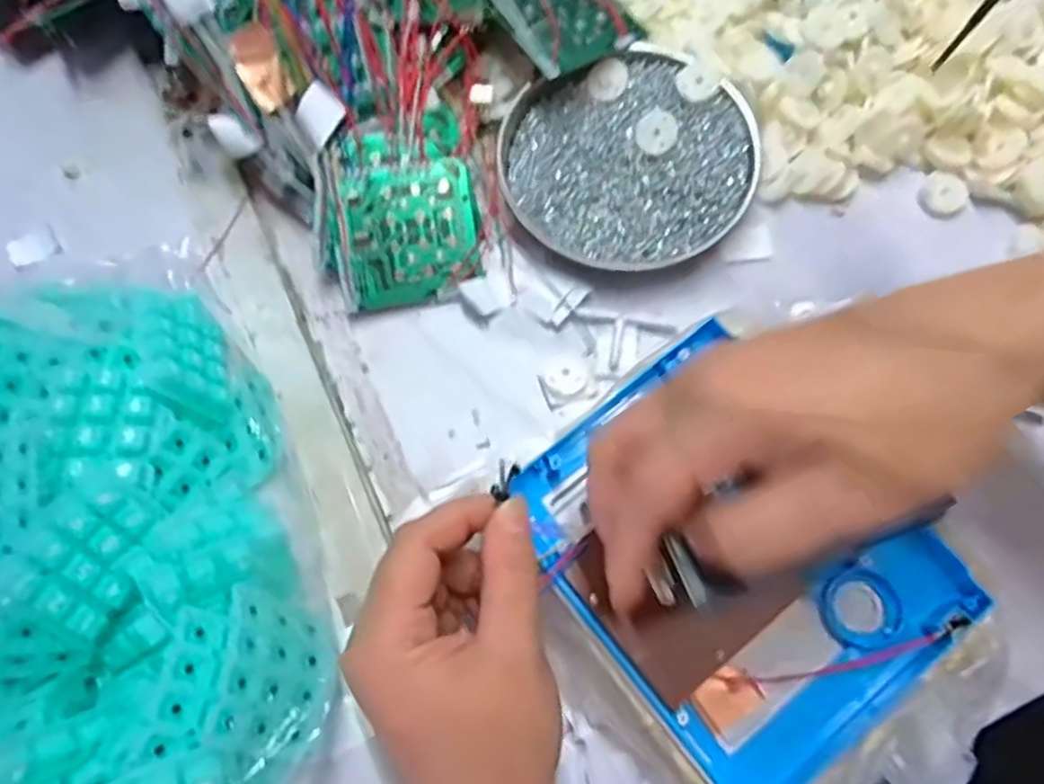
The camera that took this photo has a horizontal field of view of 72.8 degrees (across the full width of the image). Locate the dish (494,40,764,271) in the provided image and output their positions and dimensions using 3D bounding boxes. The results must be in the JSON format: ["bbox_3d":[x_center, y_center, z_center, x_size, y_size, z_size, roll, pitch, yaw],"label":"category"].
[{"bbox_3d":[0.058,-0.126,0.388,0.131,0.024,0.121,-1,73,3],"label":"dish"}]

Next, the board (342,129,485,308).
[{"bbox_3d":[-0.059,-0.091,0.376,0.068,0.006,0.086,-10,95,-7],"label":"board"}]

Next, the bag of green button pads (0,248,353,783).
[{"bbox_3d":[-0.208,0.073,0.303,0.219,0.077,0.281,-17,72,-2],"label":"bag of green button pads"}]

